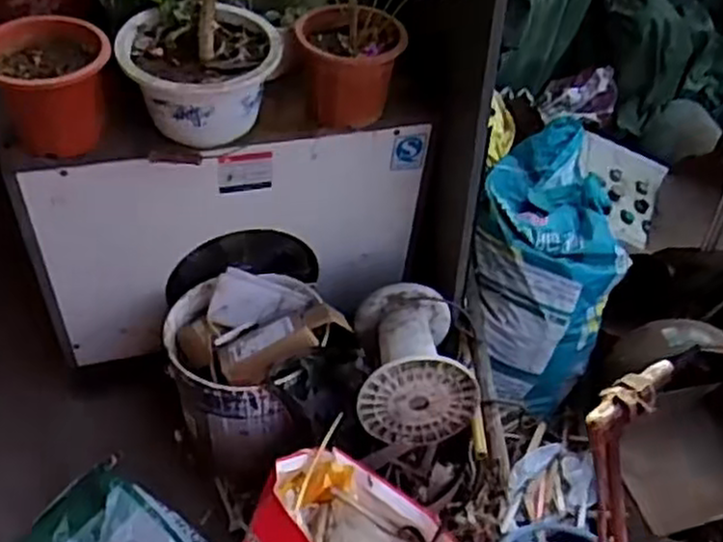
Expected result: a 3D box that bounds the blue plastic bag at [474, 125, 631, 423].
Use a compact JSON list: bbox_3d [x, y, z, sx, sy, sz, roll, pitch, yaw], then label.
[{"bbox_3d":[0.407,-0.053,1.672,0.295,0.191,0.684,7,67,1],"label":"blue plastic bag"}]

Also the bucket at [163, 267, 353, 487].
[{"bbox_3d":[-0.223,0.205,1.522,0.293,0.310,0.293,3,48,-3],"label":"bucket"}]

